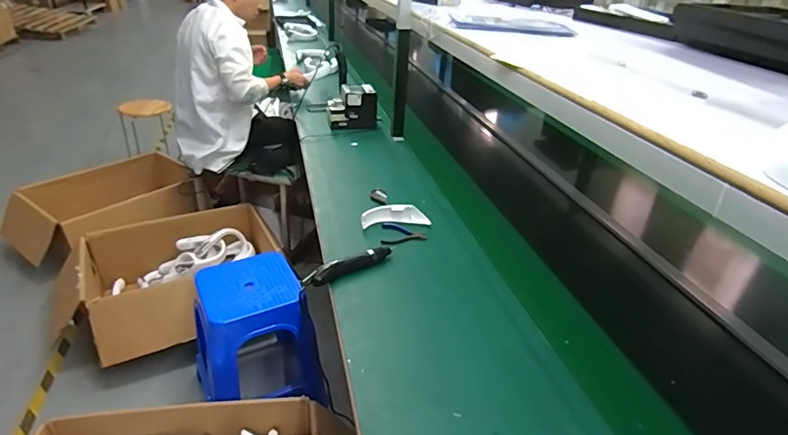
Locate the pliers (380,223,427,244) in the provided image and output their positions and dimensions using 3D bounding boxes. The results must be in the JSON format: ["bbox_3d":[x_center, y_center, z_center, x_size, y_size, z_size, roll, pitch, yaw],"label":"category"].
[{"bbox_3d":[0.013,0.040,1.230,0.121,0.009,0.093,-9,32,-21],"label":"pliers"}]

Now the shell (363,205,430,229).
[{"bbox_3d":[0.005,-0.003,1.264,0.184,0.050,0.060,0,30,-7],"label":"shell"}]

